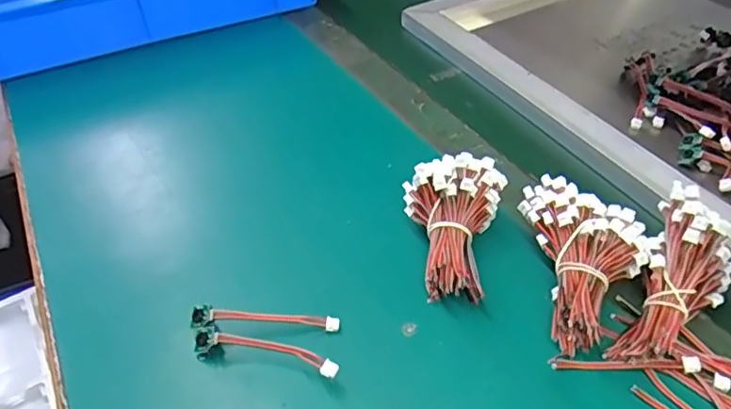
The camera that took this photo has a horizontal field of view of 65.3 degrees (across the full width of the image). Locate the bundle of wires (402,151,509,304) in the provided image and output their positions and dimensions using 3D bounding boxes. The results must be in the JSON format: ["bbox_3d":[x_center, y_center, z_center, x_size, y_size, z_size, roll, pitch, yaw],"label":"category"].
[{"bbox_3d":[0.056,0.014,0.372,0.066,0.052,0.097,3,43,8],"label":"bundle of wires"}]

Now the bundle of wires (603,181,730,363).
[{"bbox_3d":[0.183,0.045,0.333,0.048,0.029,0.114,25,73,27],"label":"bundle of wires"}]

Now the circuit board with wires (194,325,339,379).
[{"bbox_3d":[-0.056,0.084,0.327,0.087,0.019,0.019,8,44,13],"label":"circuit board with wires"}]

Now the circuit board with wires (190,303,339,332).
[{"bbox_3d":[-0.060,0.068,0.341,0.086,0.014,0.009,-3,43,2],"label":"circuit board with wires"}]

